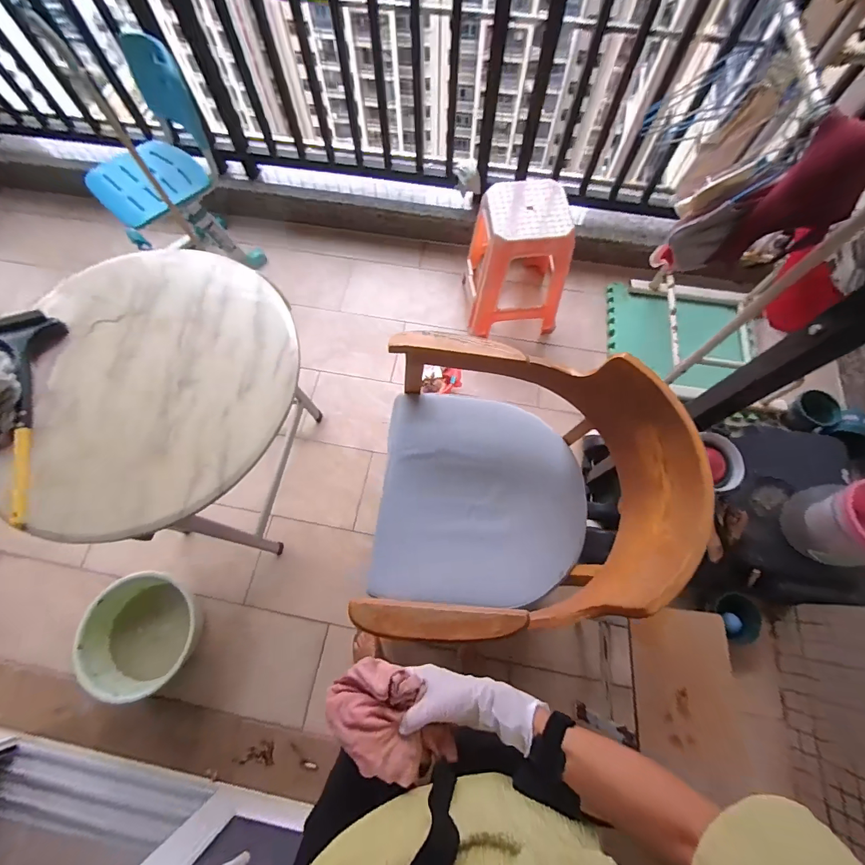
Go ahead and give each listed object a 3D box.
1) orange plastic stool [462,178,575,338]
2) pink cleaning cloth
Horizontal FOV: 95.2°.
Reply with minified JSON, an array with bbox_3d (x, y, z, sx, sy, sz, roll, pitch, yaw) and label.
[{"bbox_3d":[0.297,-0.628,1.423,0.322,0.416,0.371,-4,69,-3],"label":"orange plastic stool"},{"bbox_3d":[-0.056,0.357,0.484,0.113,0.048,0.144,-31,73,-12],"label":"pink cleaning cloth"}]

